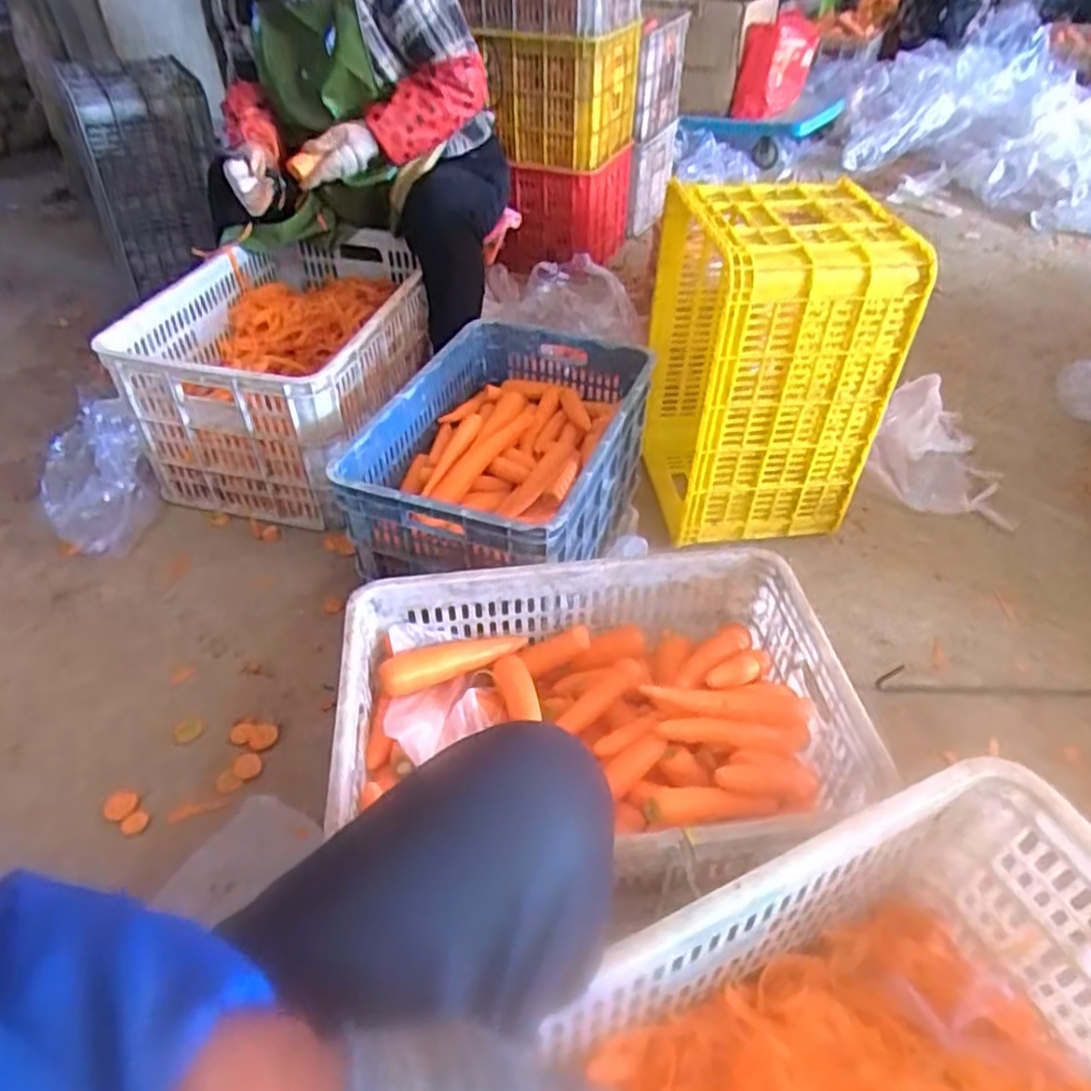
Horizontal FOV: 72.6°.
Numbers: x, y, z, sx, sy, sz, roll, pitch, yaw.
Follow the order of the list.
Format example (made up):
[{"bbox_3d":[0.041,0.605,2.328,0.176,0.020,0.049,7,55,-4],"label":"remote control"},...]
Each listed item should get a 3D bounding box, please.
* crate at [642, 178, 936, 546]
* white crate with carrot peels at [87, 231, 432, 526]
[{"bbox_3d":[0.363,-0.313,1.286,0.294,0.523,0.365,-5,44,-6],"label":"crate"},{"bbox_3d":[-0.481,-0.344,1.458,0.438,0.309,0.586,9,44,9],"label":"white crate with carrot peels"}]

